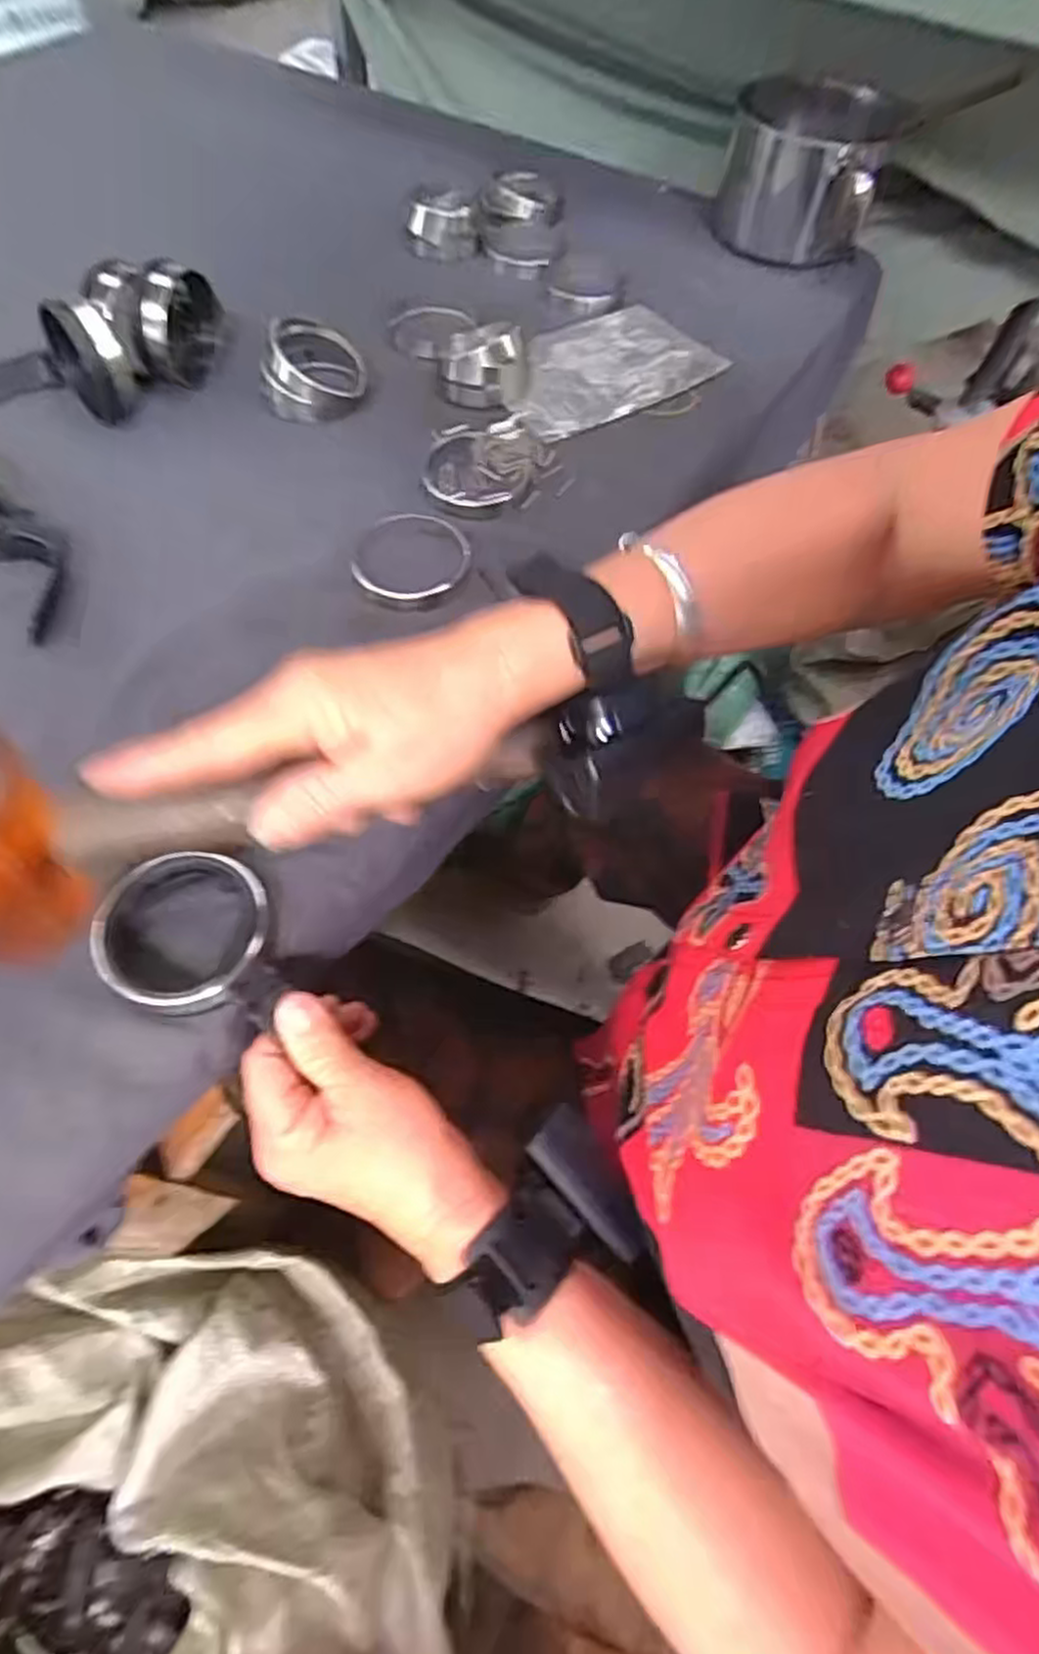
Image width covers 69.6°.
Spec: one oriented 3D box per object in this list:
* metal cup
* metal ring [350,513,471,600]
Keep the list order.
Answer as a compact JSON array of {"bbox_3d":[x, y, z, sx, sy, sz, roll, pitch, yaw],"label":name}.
[{"bbox_3d":[0.256,-0.593,0.678,0.135,0.093,0.154,12,61,4],"label":"metal cup"},{"bbox_3d":[-0.066,-0.168,0.464,0.074,0.014,0.071,1,60,-2],"label":"metal ring"}]

